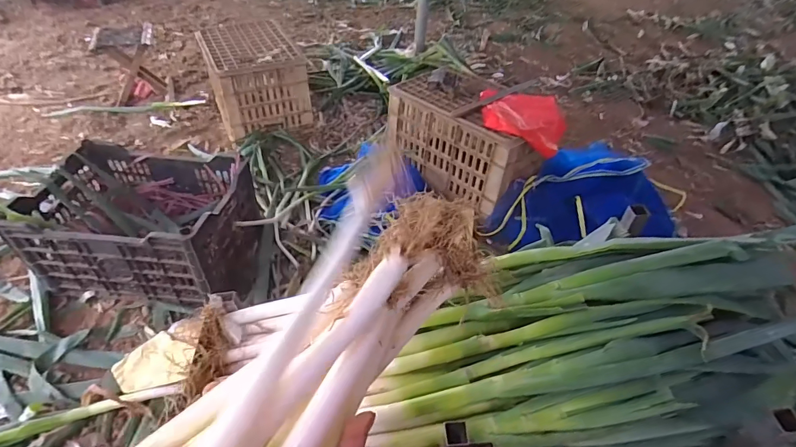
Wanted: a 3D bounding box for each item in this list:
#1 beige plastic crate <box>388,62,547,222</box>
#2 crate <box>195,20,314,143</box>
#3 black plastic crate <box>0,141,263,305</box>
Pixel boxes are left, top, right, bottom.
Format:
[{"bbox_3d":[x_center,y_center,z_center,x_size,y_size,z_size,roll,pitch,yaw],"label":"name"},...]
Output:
[{"bbox_3d":[0.224,-0.278,1.358,0.293,0.277,0.486,-26,50,-29],"label":"beige plastic crate"},{"bbox_3d":[-0.601,-0.603,1.713,0.348,0.297,0.476,-16,46,-21],"label":"crate"},{"bbox_3d":[-0.630,0.003,1.074,0.479,0.247,0.335,7,43,2],"label":"black plastic crate"}]

